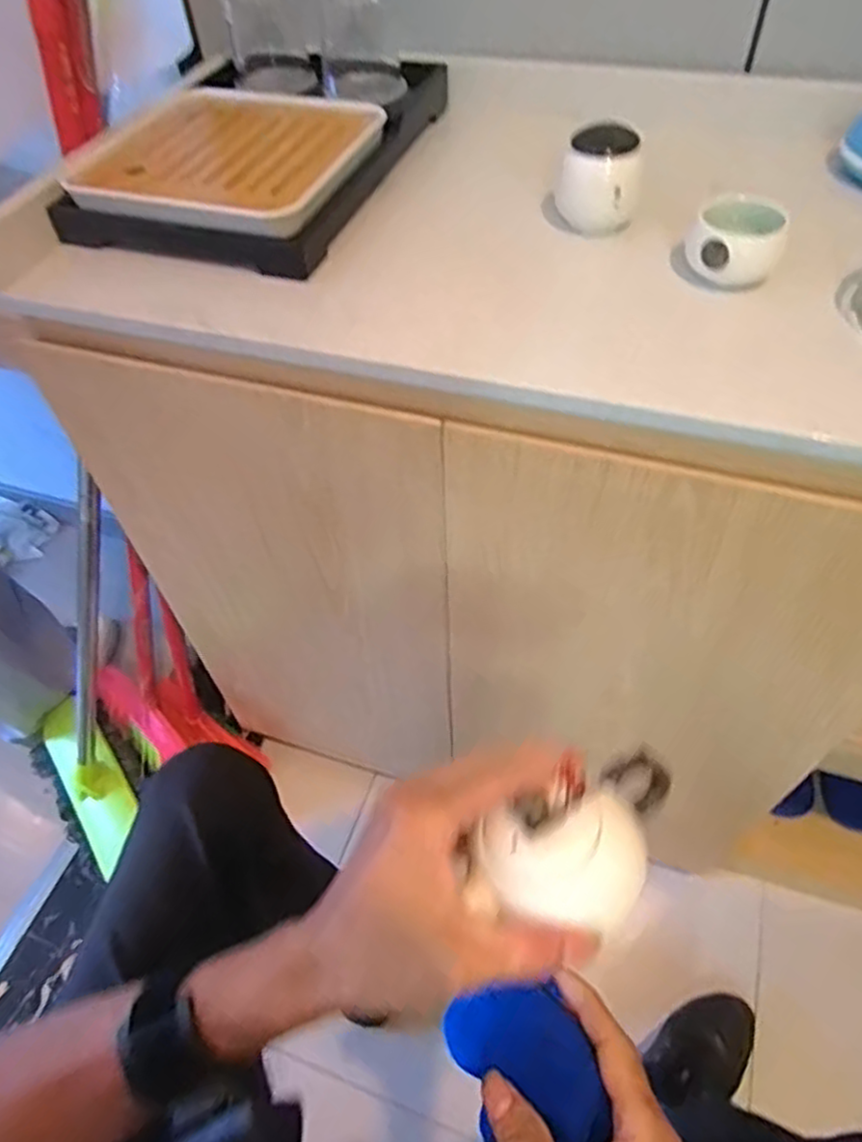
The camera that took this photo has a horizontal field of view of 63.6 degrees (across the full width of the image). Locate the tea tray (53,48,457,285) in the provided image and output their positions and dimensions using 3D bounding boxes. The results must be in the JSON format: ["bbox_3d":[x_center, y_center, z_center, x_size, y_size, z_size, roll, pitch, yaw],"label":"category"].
[{"bbox_3d":[-0.143,-0.369,0.598,0.216,0.043,0.314,13,55,13],"label":"tea tray"}]

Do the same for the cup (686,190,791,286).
[{"bbox_3d":[0.204,-0.217,0.469,0.058,0.048,0.050,15,56,15],"label":"cup"}]

